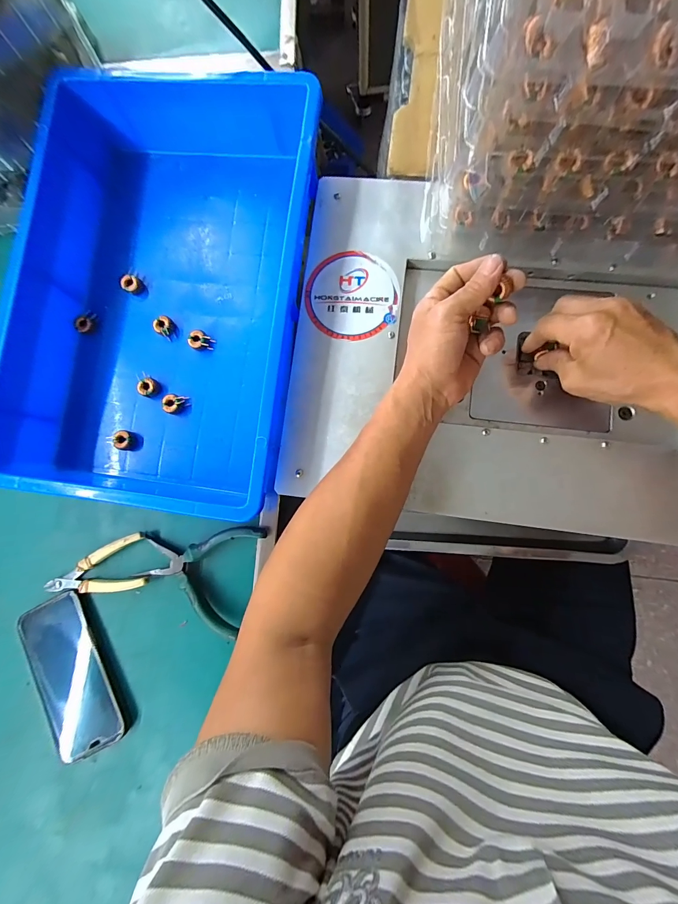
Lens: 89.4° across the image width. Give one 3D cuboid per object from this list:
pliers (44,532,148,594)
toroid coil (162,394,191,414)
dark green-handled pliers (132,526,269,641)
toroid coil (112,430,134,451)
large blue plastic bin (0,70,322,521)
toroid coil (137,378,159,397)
[{"bbox_3d":[-0.272,0.130,0.382,0.118,0.020,0.056,-11,82,2],"label":"pliers"},{"bbox_3d":[-0.188,-0.055,0.393,0.027,0.012,0.021,-4,83,3],"label":"toroid coil"},{"bbox_3d":[-0.155,0.125,0.372,0.124,0.025,0.122,17,84,6],"label":"dark green-handled pliers"},{"bbox_3d":[-0.247,-0.013,0.391,0.022,0.009,0.022,0,83,4],"label":"toroid coil"},{"bbox_3d":[-0.188,-0.164,0.374,0.280,0.092,0.431,5,83,4],"label":"large blue plastic bin"},{"bbox_3d":[-0.221,-0.075,0.397,0.020,0.008,0.021,0,83,4],"label":"toroid coil"}]

